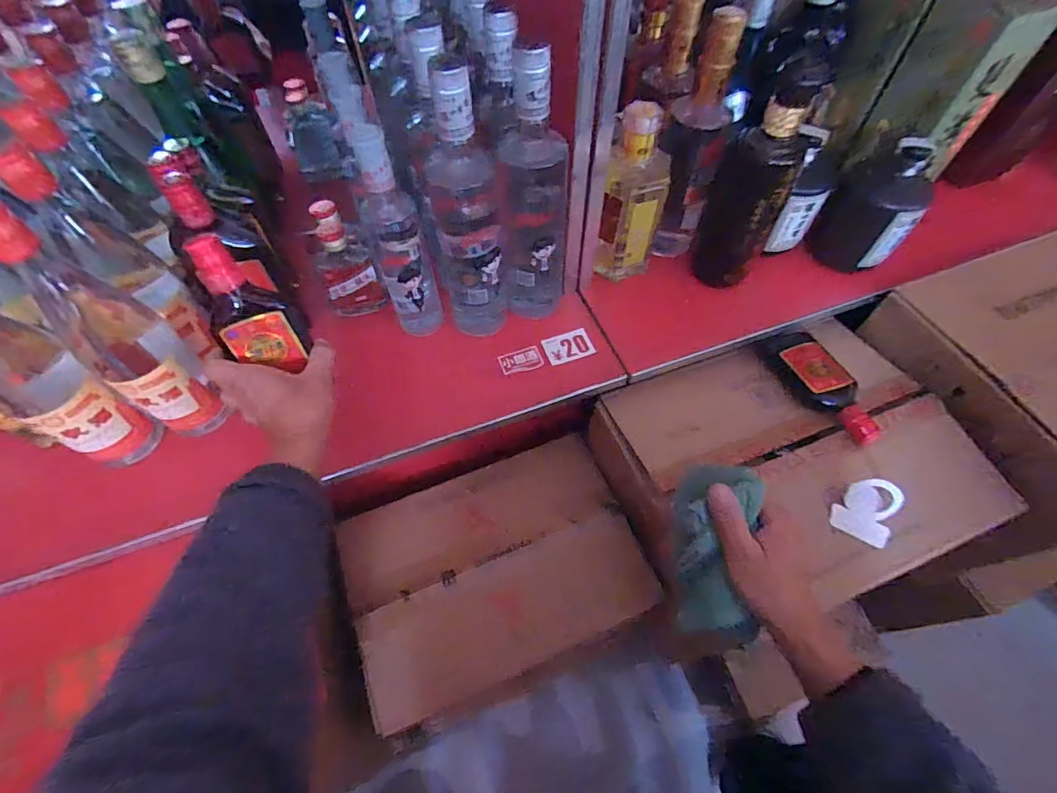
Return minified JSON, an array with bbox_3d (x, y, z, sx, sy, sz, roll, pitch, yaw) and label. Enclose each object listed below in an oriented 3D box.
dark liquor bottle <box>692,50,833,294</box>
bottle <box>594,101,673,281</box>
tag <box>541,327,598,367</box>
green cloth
[{"bbox_3d":[0.250,-0.235,0.535,0.093,0.234,0.075,27,62,16],"label":"dark liquor bottle"},{"bbox_3d":[0.120,-0.240,0.566,0.089,0.200,0.056,-19,49,-11],"label":"bottle"},{"bbox_3d":[0.048,-0.060,0.573,0.056,0.005,0.041,-17,60,-4],"label":"tag"},{"bbox_3d":[0.147,0.122,0.381,0.058,0.040,0.132,7,85,5],"label":"green cloth"}]

